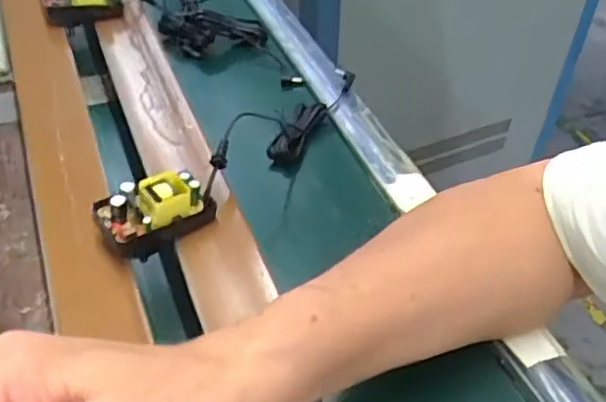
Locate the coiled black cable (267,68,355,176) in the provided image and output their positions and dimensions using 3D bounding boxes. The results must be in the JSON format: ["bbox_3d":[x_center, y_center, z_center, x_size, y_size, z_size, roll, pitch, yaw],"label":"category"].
[{"bbox_3d":[0.005,-0.075,0.548,0.032,0.026,0.125,24,50,20],"label":"coiled black cable"}]

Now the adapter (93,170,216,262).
[{"bbox_3d":[-0.093,0.006,0.394,0.069,0.033,0.034,-20,50,-20],"label":"adapter"}]

